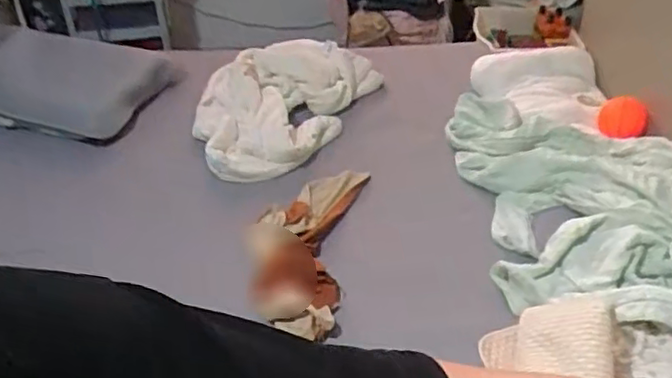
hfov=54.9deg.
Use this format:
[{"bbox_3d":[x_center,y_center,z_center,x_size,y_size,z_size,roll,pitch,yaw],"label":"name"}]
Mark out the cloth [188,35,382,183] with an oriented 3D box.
[{"bbox_3d":[-0.145,-0.239,1.759,0.369,0.138,0.592,22,44,24],"label":"cloth"}]

